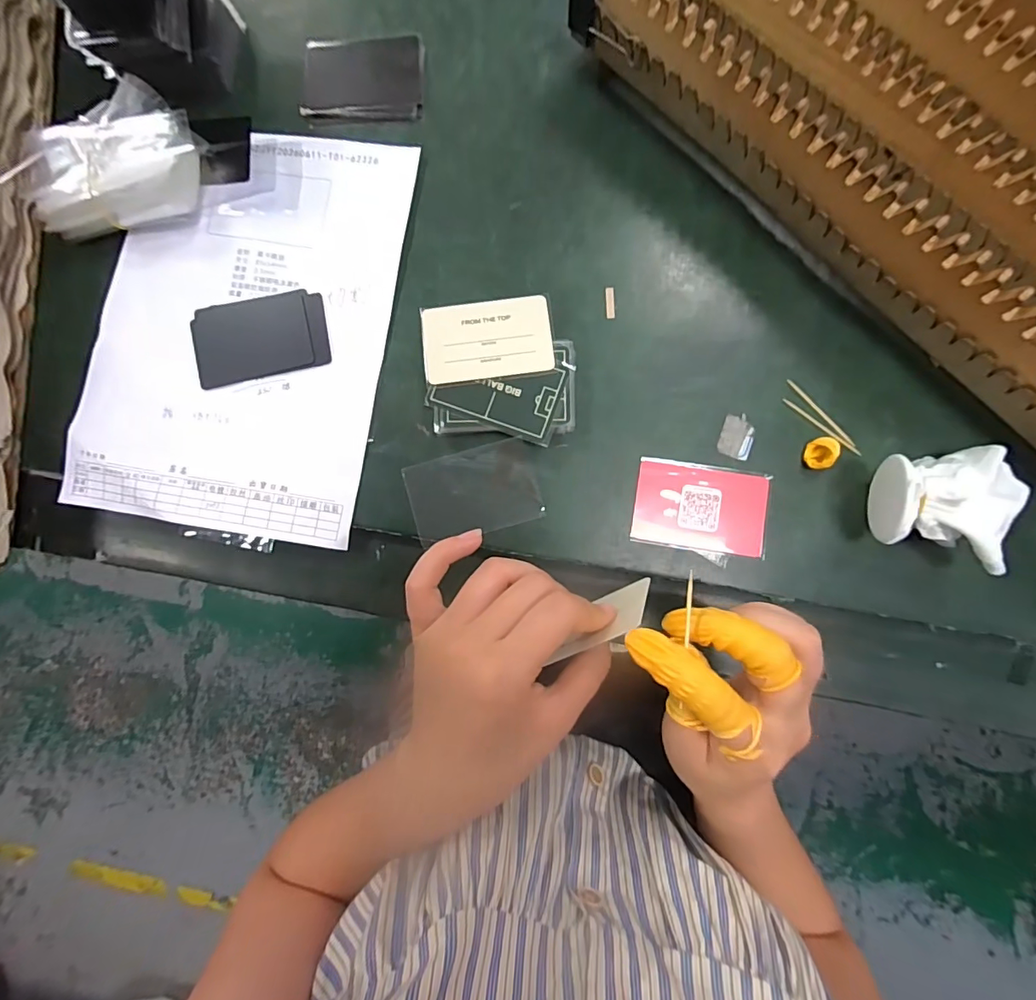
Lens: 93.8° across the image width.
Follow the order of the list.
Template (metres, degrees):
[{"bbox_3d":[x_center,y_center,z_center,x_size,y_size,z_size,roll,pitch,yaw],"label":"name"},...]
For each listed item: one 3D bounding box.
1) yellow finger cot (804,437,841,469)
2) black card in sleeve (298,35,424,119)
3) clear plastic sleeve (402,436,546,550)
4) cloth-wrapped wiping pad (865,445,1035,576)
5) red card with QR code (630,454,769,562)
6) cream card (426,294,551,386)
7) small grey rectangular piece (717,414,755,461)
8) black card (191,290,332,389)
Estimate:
[{"bbox_3d":[0.200,-0.031,0.319,0.017,0.014,0.021,-11,85,2],"label":"yellow finger cot"},{"bbox_3d":[-0.116,-0.318,0.363,0.089,0.004,0.062,2,85,3],"label":"black card in sleeve"},{"bbox_3d":[-0.030,-0.006,0.330,0.085,0.004,0.057,-16,87,0],"label":"clear plastic sleeve"},{"bbox_3d":[0.260,0.007,0.297,0.083,0.050,0.073,-6,85,2],"label":"cloth-wrapped wiping pad"},{"bbox_3d":[0.124,0.005,0.326,0.087,0.004,0.056,8,86,3],"label":"red card with QR code"},{"bbox_3d":[-0.020,-0.107,0.323,0.083,0.004,0.053,-7,83,0],"label":"cream card"},{"bbox_3d":[0.150,-0.043,0.329,0.022,0.004,0.029,19,86,4],"label":"small grey rectangular piece"},{"bbox_3d":[-0.186,-0.118,0.348,0.096,0.004,0.059,-11,85,2],"label":"black card"}]

